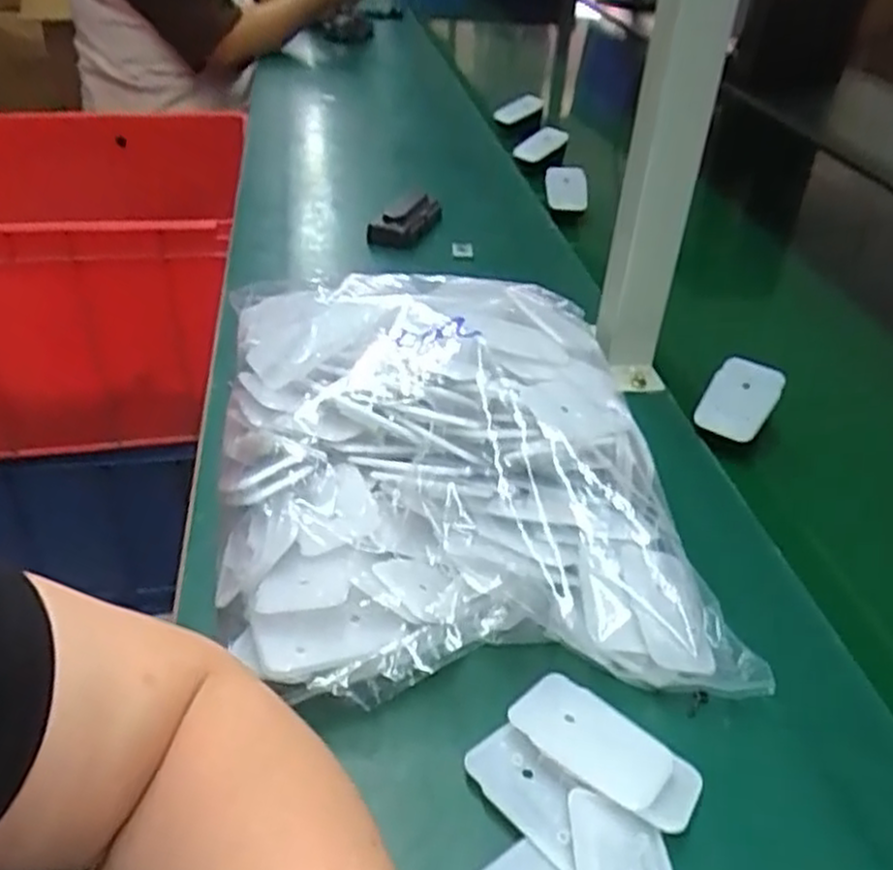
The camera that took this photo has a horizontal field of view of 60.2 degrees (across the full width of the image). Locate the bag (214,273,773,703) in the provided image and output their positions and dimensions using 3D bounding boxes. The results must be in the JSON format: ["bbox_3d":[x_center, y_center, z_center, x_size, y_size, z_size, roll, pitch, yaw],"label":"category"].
[{"bbox_3d":[-0.005,0.012,0.461,0.248,0.093,0.319,-7,40,-8],"label":"bag"}]

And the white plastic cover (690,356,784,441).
[{"bbox_3d":[0.209,-0.025,0.551,0.046,0.007,0.061,29,84,8],"label":"white plastic cover"}]

